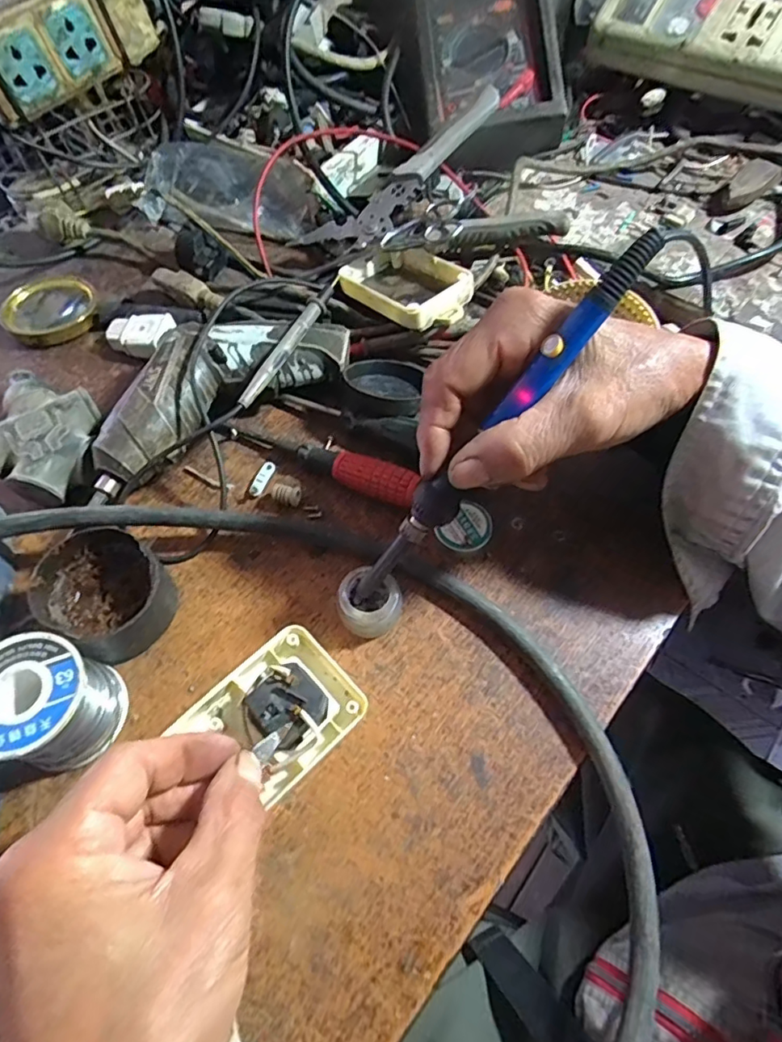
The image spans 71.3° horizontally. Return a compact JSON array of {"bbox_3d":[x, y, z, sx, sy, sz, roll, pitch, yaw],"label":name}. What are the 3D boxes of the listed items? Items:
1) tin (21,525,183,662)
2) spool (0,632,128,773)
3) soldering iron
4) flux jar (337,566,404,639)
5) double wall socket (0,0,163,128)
[{"bbox_3d":[-0.147,0.039,0.285,0.058,0.040,0.056,-1,62,2],"label":"tin"},{"bbox_3d":[-0.156,0.085,0.251,0.051,0.050,0.050,-1,62,2],"label":"spool"},{"bbox_3d":[0.041,-0.033,0.244,0.018,0.016,0.204,49,115,23],"label":"soldering iron"},{"bbox_3d":[-0.011,0.044,0.292,0.032,0.022,0.031,-1,62,2],"label":"flux jar"},{"bbox_3d":[-0.237,-0.344,0.389,0.029,0.056,0.135,40,70,21],"label":"double wall socket"}]

